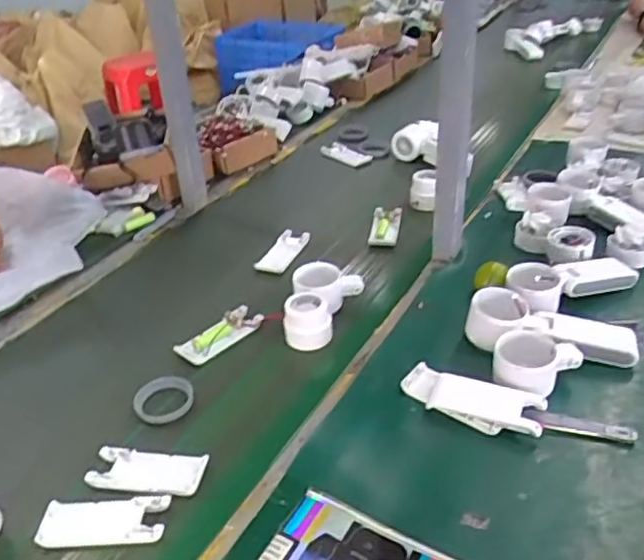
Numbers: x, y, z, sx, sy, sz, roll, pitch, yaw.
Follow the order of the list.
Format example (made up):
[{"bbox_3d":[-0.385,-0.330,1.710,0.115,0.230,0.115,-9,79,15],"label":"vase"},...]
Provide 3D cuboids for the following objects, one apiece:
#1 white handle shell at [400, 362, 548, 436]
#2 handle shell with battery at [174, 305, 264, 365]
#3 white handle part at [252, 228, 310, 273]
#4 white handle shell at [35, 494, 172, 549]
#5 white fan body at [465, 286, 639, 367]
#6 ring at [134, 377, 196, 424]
[{"bbox_3d":[0.143,0.115,0.599,0.133,0.029,0.049,19,40,28],"label":"white handle shell"},{"bbox_3d":[-0.118,0.064,0.736,0.052,0.014,0.104,24,43,34],"label":"handle shell with battery"},{"bbox_3d":[-0.056,-0.042,0.898,0.041,0.014,0.102,12,37,20],"label":"white handle part"},{"bbox_3d":[-0.187,0.207,0.531,0.105,0.006,0.043,-3,34,0],"label":"white handle shell"},{"bbox_3d":[0.240,0.053,0.652,0.169,0.055,0.061,5,35,11],"label":"white fan body"},{"bbox_3d":[-0.166,0.124,0.655,0.058,0.013,0.064,10,34,-3],"label":"ring"}]

